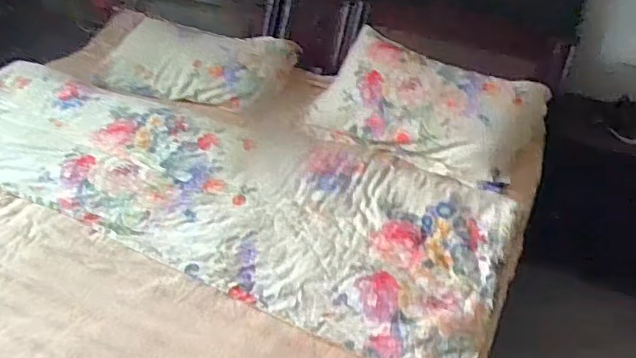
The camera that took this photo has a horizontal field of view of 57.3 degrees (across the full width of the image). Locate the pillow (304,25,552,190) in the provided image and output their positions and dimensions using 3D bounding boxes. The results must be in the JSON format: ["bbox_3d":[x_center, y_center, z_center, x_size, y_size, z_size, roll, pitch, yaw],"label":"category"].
[{"bbox_3d":[0.325,-0.229,1.817,0.664,0.113,0.410,25,79,22],"label":"pillow"}]

